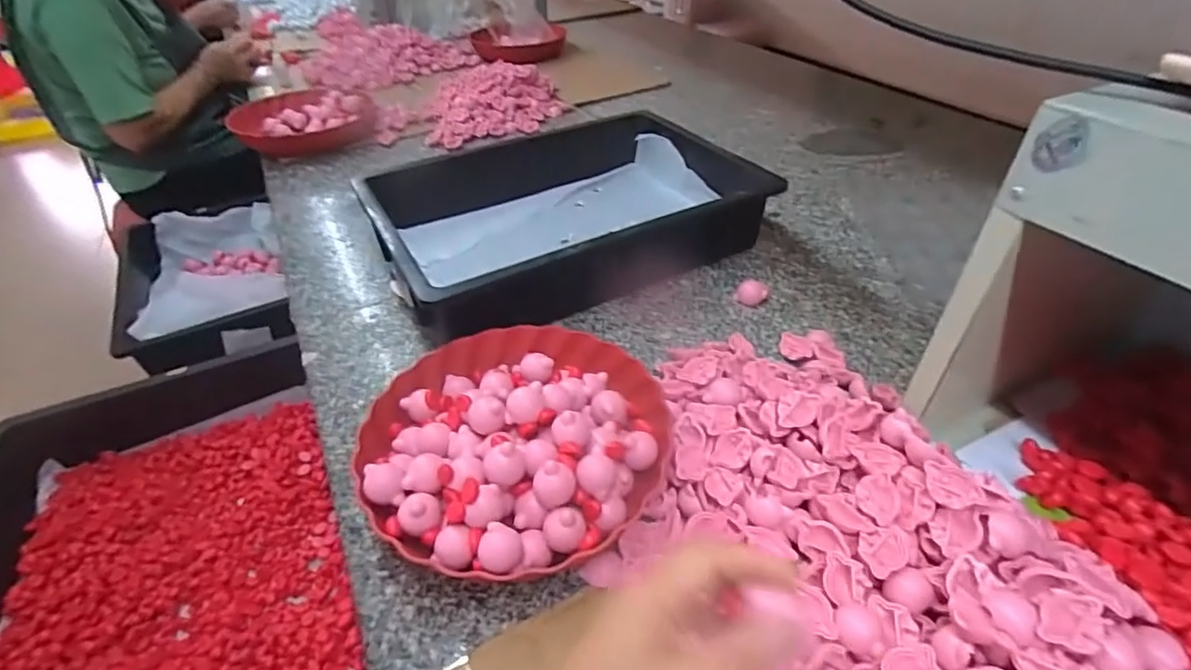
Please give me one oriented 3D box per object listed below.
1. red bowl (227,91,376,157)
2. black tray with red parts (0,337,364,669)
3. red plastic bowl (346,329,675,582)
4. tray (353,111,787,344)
[{"bbox_3d":[-0.535,-0.396,1.058,0.229,0.064,0.178,-22,43,-17],"label":"red bowl"},{"bbox_3d":[-0.498,0.256,0.626,0.356,0.135,0.662,-22,43,-17],"label":"black tray with red parts"},{"bbox_3d":[-0.065,0.075,0.462,0.233,0.070,0.233,-4,41,3],"label":"red plastic bowl"},{"bbox_3d":[-0.037,-0.157,0.731,0.441,0.106,0.307,-25,44,-20],"label":"tray"}]

